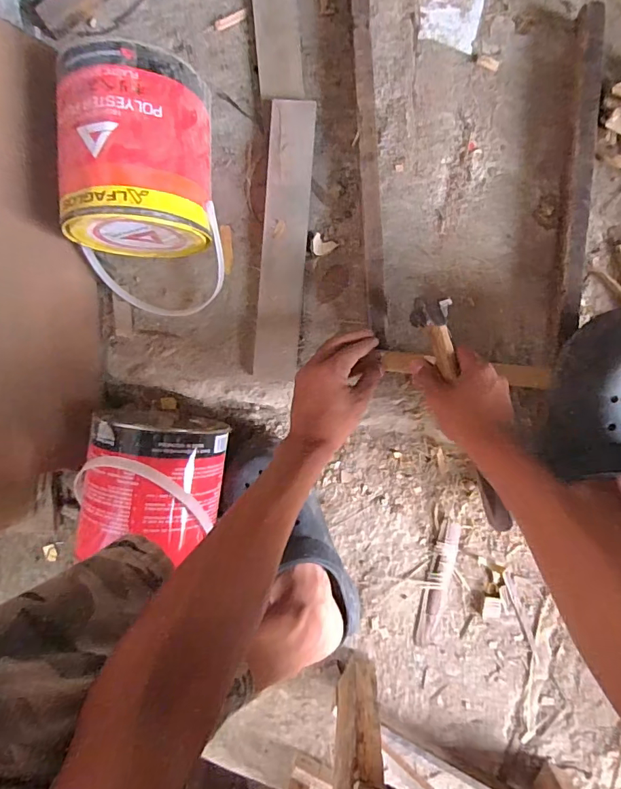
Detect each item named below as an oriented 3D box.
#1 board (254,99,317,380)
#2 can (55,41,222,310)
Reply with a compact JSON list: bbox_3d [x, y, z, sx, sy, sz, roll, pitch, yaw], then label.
[{"bbox_3d":[-0.031,-0.184,0.553,0.054,0.021,0.323,5,91,3],"label":"board"},{"bbox_3d":[-0.179,-0.214,0.492,0.155,0.156,0.228,5,91,3],"label":"can"}]

